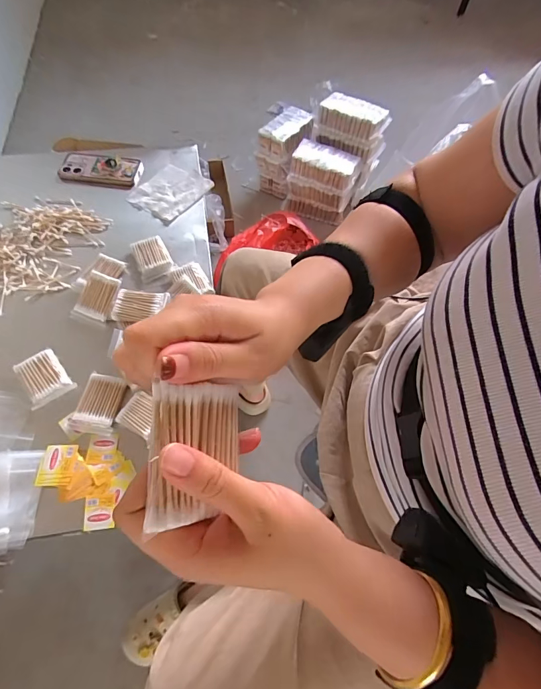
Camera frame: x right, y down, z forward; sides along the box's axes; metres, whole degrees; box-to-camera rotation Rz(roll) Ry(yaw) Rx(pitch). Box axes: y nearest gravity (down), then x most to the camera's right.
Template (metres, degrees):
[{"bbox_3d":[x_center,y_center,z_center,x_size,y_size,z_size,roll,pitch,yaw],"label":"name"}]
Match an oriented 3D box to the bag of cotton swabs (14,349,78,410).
[{"bbox_3d":[-0.343,0.050,0.586,0.060,0.017,0.082,-31,65,-21],"label":"bag of cotton swabs"}]

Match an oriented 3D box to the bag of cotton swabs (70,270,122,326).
[{"bbox_3d":[-0.292,-0.078,0.646,0.062,0.014,0.084,18,88,0],"label":"bag of cotton swabs"}]

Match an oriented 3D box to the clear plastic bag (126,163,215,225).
[{"bbox_3d":[-0.212,-0.325,0.818,0.125,0.014,0.152,32,64,15],"label":"clear plastic bag"}]

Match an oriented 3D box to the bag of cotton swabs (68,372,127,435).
[{"bbox_3d":[-0.254,0.086,0.570,0.061,0.016,0.085,9,58,2],"label":"bag of cotton swabs"}]

